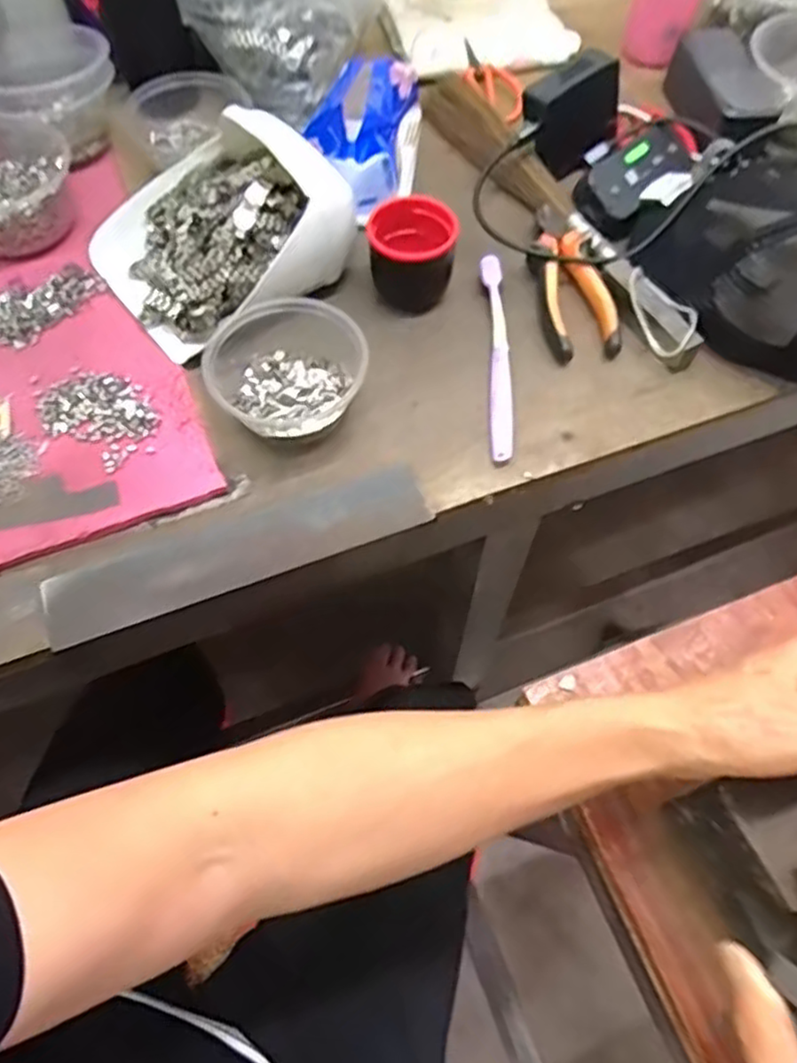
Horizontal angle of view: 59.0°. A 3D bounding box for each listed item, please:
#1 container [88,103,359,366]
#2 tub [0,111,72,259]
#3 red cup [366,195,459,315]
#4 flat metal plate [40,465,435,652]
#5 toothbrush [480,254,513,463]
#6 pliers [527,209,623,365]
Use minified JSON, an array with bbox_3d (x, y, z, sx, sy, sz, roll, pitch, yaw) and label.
[{"bbox_3d":[-0.138,-0.232,0.524,0.167,0.064,0.158,-37,67,-18],"label":"container"},{"bbox_3d":[-0.316,-0.279,0.557,0.112,0.058,0.119,-28,65,-14],"label":"tub"},{"bbox_3d":[0.011,-0.212,0.538,0.067,0.062,0.052,3,62,3],"label":"red cup"},{"bbox_3d":[-0.102,0.010,0.453,0.245,0.006,0.050,-19,69,-9],"label":"flat metal plate"},{"bbox_3d":[0.074,-0.131,0.524,0.018,0.011,0.181,1,67,-1],"label":"toothbrush"},{"bbox_3d":[0.134,-0.200,0.551,0.054,0.015,0.144,-5,67,-3],"label":"pliers"}]

